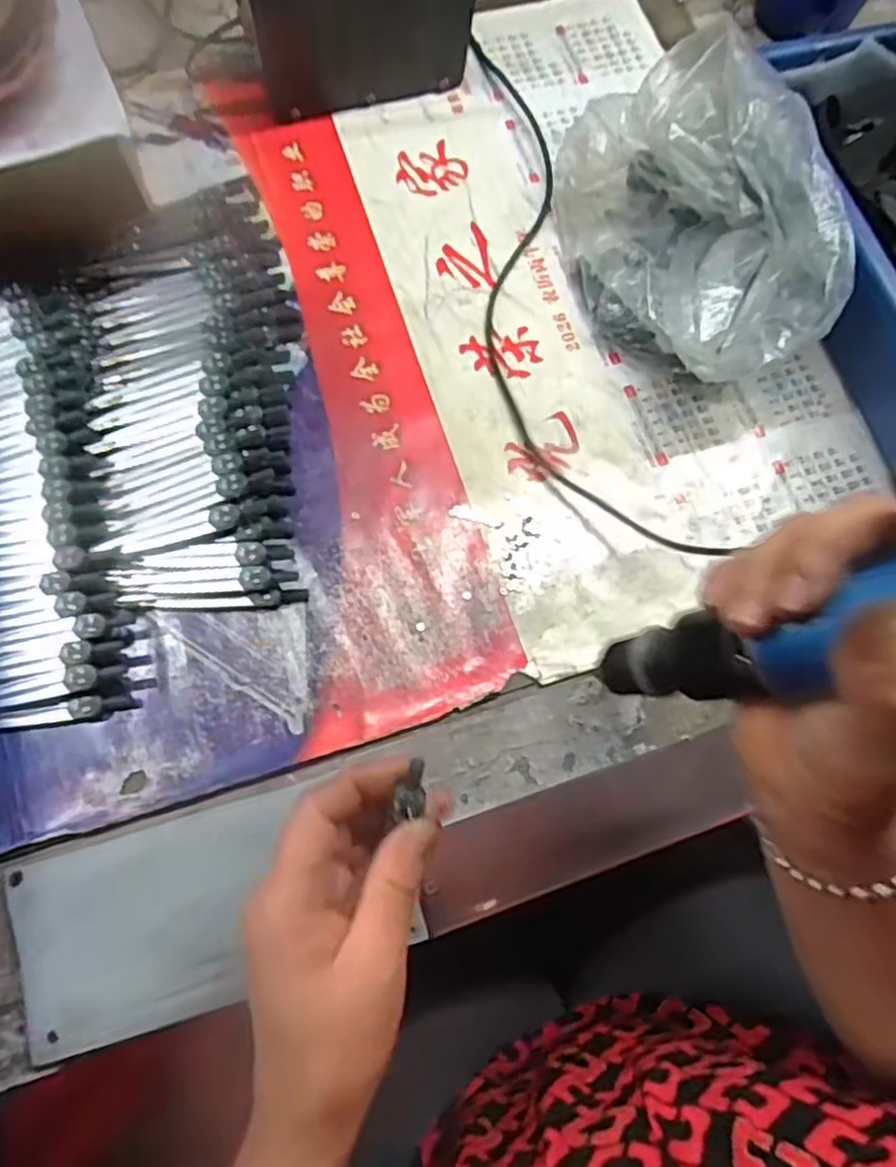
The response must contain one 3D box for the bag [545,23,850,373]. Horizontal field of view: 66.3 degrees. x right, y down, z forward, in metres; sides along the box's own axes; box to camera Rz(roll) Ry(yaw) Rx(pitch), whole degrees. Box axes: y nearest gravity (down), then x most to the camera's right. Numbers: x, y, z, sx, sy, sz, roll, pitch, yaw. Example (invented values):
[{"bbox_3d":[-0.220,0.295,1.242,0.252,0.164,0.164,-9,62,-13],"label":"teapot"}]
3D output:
[{"bbox_3d":[0.158,-0.235,0.452,0.132,0.094,0.224,-11,74,-4],"label":"bag"}]

